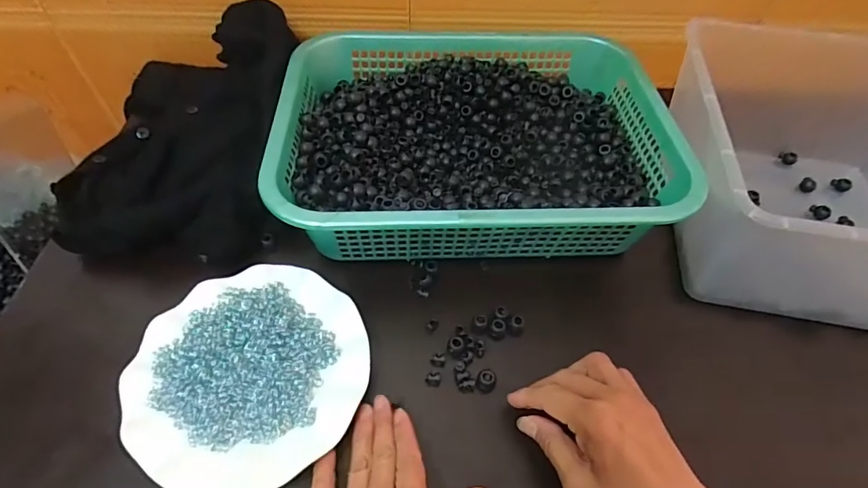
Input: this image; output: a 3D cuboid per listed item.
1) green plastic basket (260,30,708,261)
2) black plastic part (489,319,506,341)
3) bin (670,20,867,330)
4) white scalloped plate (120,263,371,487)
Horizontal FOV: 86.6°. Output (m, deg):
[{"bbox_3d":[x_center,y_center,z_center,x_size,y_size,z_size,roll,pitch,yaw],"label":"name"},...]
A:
[{"bbox_3d":[0.036,-0.114,0.495,0.385,0.079,0.293,-3,53,-4],"label":"green plastic basket"},{"bbox_3d":[0.059,0.078,0.420,0.014,0.013,0.014,17,54,11],"label":"black plastic part"},{"bbox_3d":[0.398,-0.076,0.466,0.301,0.143,0.330,10,53,5],"label":"bin"},{"bbox_3d":[-0.147,0.101,0.373,0.178,0.017,0.176,1,52,-1],"label":"white scalloped plate"}]

